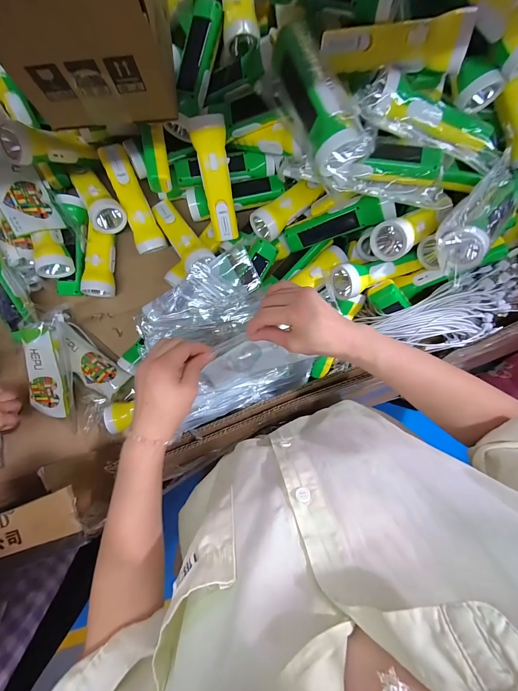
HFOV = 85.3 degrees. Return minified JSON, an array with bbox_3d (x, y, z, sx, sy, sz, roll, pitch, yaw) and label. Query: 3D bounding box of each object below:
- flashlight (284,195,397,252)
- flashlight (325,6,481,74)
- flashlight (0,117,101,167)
[{"bbox_3d":[0.125,-0.191,0.446,0.165,0.048,0.042,-7,92,35],"label":"flashlight"},{"bbox_3d":[0.157,-0.358,0.337,0.166,0.041,0.040,14,90,17],"label":"flashlight"},{"bbox_3d":[-0.321,-0.308,0.439,0.063,0.130,0.061,-31,93,41],"label":"flashlight"}]

